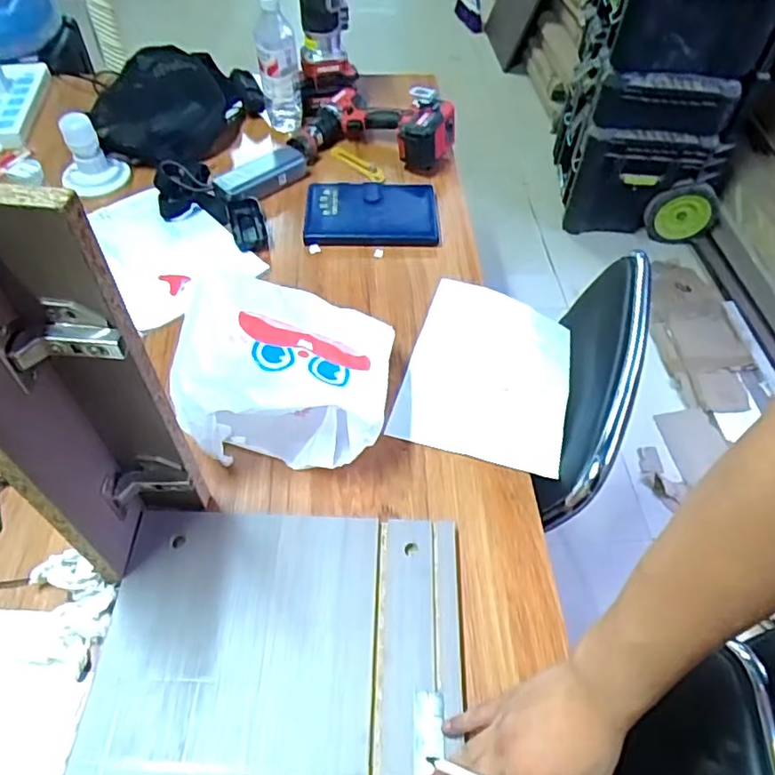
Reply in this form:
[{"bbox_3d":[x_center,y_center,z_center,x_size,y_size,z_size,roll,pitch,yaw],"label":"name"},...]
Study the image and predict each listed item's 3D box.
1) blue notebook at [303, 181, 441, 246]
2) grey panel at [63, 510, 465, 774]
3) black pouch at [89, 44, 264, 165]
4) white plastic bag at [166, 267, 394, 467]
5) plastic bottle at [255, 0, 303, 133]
[{"bbox_3d":[-0.026,-0.285,0.961,0.211,0.021,0.142,-1,53,-2],"label":"blue notebook"},{"bbox_3d":[-0.101,0.302,0.506,0.326,0.015,0.410,3,53,1],"label":"grey panel"},{"bbox_3d":[-0.387,-0.526,1.082,0.302,0.096,0.274,-16,54,-14],"label":"black pouch"},{"bbox_3d":[-0.109,-0.027,0.684,0.220,0.138,0.211,4,53,2],"label":"white plastic bag"},{"bbox_3d":[-0.192,-0.570,1.040,0.067,0.233,0.072,-8,52,-8],"label":"plastic bottle"}]

